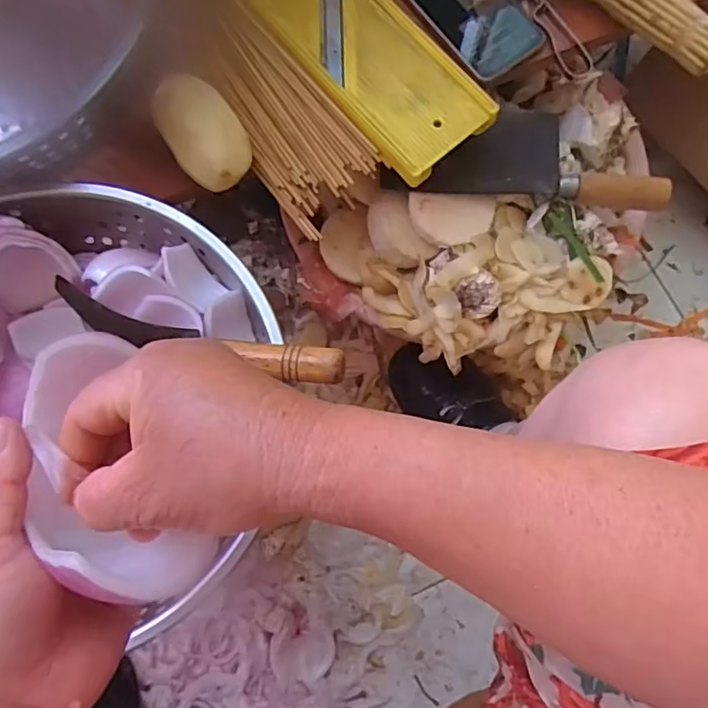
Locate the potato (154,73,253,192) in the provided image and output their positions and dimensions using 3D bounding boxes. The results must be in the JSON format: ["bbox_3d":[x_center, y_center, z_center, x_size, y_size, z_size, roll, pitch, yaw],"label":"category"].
[{"bbox_3d":[-0.127,-0.185,0.503,0.058,0.045,0.092,-30,77,-7],"label":"potato"}]

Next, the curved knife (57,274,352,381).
[{"bbox_3d":[-0.115,-0.014,0.425,0.224,0.041,0.027,17,76,5],"label":"curved knife"}]

